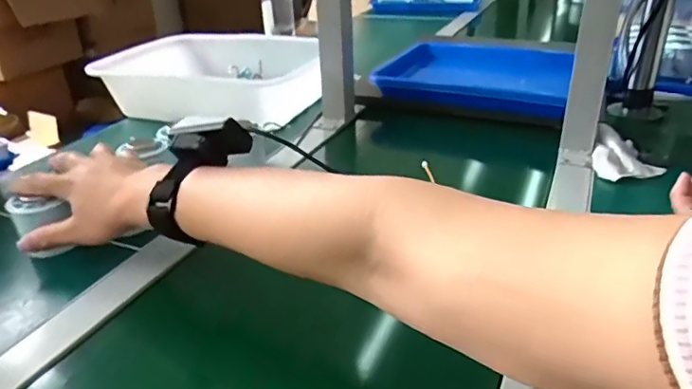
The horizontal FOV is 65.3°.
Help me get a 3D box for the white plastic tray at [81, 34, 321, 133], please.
[{"bbox_3d":[-0.208,-0.207,0.897,0.271,0.095,0.252,4,30,14],"label":"white plastic tray"}]

